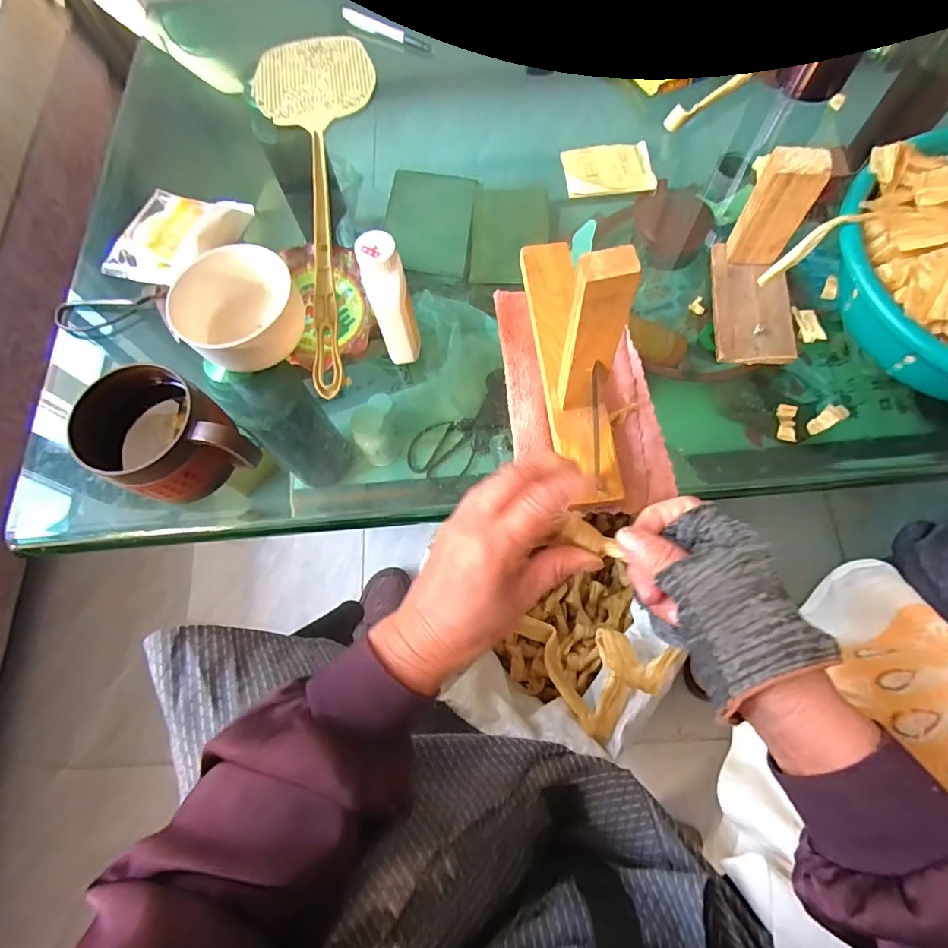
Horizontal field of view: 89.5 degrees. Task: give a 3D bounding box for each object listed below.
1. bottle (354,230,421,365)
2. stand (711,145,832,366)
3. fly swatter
[{"bbox_3d":[-0.068,-0.141,0.399,0.031,0.113,0.039,-13,71,-2],"label":"bottle"},{"bbox_3d":[0.255,-0.177,0.401,0.064,0.100,0.130,5,71,4],"label":"stand"},{"bbox_3d":[-0.152,-0.326,0.529,0.139,0.020,0.522,-15,71,-3],"label":"fly swatter"}]

